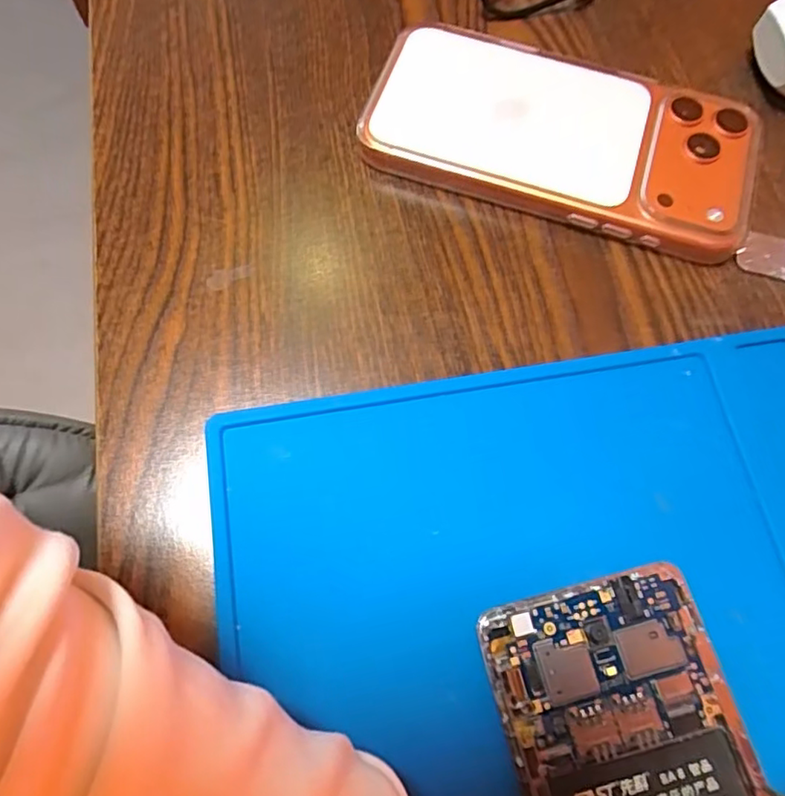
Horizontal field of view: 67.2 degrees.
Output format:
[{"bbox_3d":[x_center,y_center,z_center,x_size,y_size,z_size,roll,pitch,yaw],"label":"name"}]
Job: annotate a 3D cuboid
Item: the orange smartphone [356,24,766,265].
[{"bbox_3d":[0.073,-0.114,0.256,0.161,0.016,0.080,19,70,5],"label":"orange smartphone"}]

